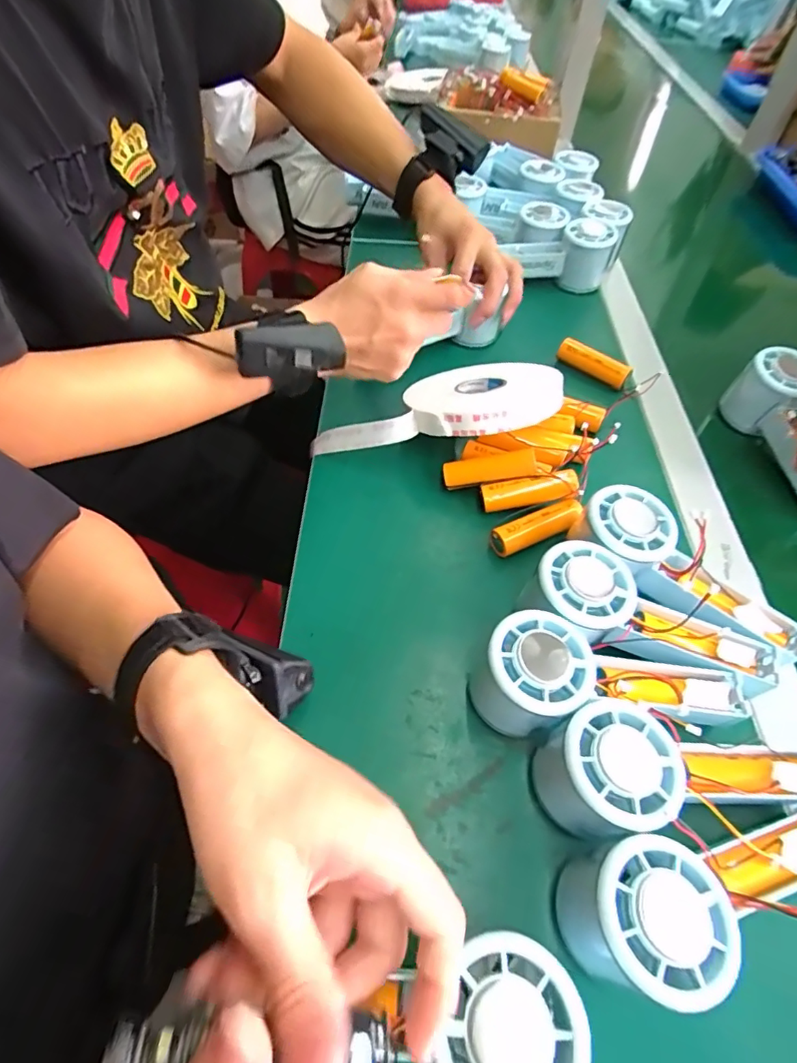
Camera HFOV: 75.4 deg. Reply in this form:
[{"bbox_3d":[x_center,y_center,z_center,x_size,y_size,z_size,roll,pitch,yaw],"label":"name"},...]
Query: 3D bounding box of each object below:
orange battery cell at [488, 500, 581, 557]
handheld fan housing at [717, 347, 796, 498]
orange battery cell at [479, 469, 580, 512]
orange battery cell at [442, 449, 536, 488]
[{"bbox_3d":[0.103,-0.002,0.382,0.070,0.023,0.019,-18,57,-16],"label":"orange battery cell"},{"bbox_3d":[0.335,-0.084,0.436,0.060,0.069,0.142,-5,55,-7],"label":"handheld fan housing"},{"bbox_3d":[0.098,-0.031,0.389,0.071,0.018,0.021,-11,54,9],"label":"orange battery cell"},{"bbox_3d":[0.070,-0.048,0.401,0.070,0.014,0.022,-8,53,13],"label":"orange battery cell"}]

